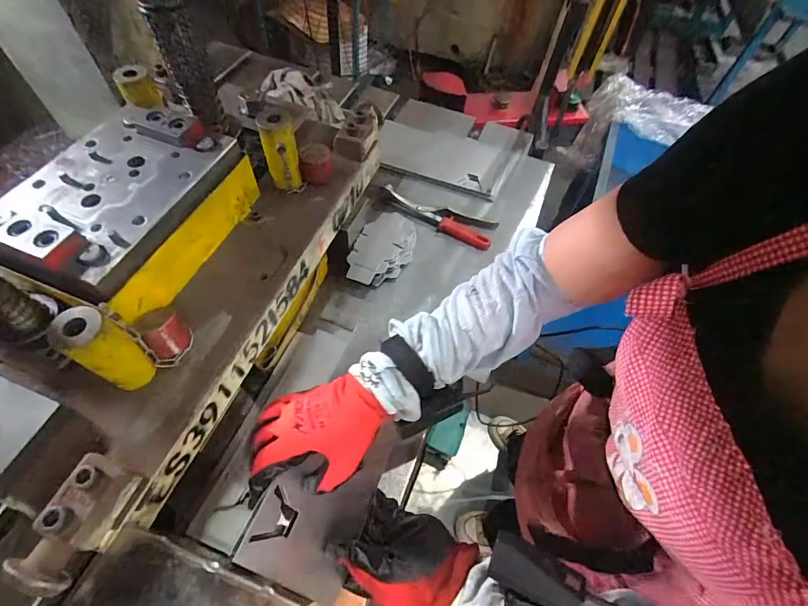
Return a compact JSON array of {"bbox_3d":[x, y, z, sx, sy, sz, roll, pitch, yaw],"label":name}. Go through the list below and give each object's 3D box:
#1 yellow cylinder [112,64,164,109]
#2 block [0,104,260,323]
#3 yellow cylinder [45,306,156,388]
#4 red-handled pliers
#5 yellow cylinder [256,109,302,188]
[{"bbox_3d":[-0.336,-0.271,0.503,0.045,0.036,0.043,1,58,-2],"label":"yellow cylinder"},{"bbox_3d":[-0.295,-0.104,0.436,0.166,0.091,0.233,18,59,8],"label":"block"},{"bbox_3d":[-0.262,0.043,0.354,0.041,0.091,0.040,1,58,-2],"label":"yellow cylinder"},{"bbox_3d":[0.050,-0.150,0.684,0.213,0.030,0.055,19,59,8],"label":"red-handled pliers"},{"bbox_3d":[-0.153,-0.190,0.500,0.034,0.095,0.031,1,58,-2],"label":"yellow cylinder"}]

